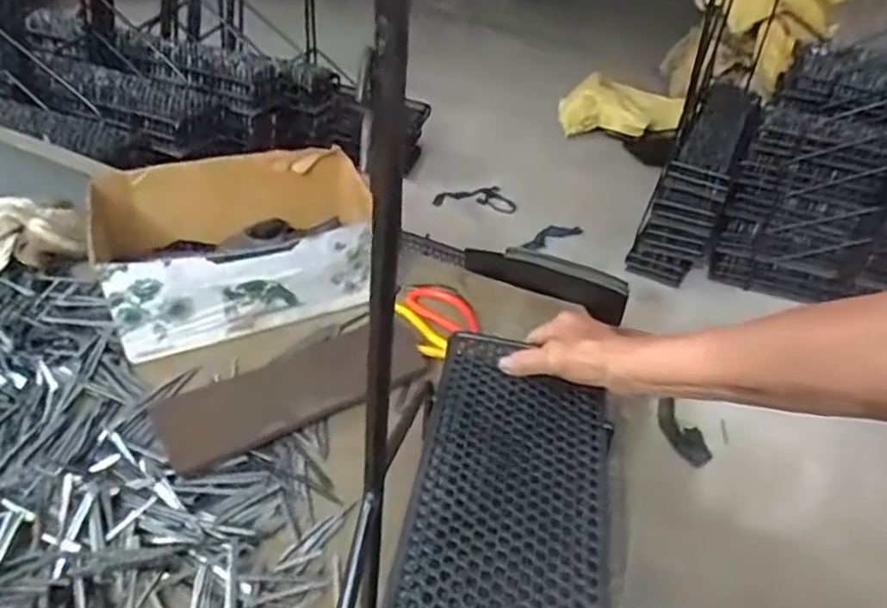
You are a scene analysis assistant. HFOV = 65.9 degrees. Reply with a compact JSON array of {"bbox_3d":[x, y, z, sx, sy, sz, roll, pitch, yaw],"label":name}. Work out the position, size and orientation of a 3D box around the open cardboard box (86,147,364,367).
[{"bbox_3d":[-0.224,-0.070,0.748,0.280,0.101,0.204,-13,42,-22],"label":"open cardboard box"}]

